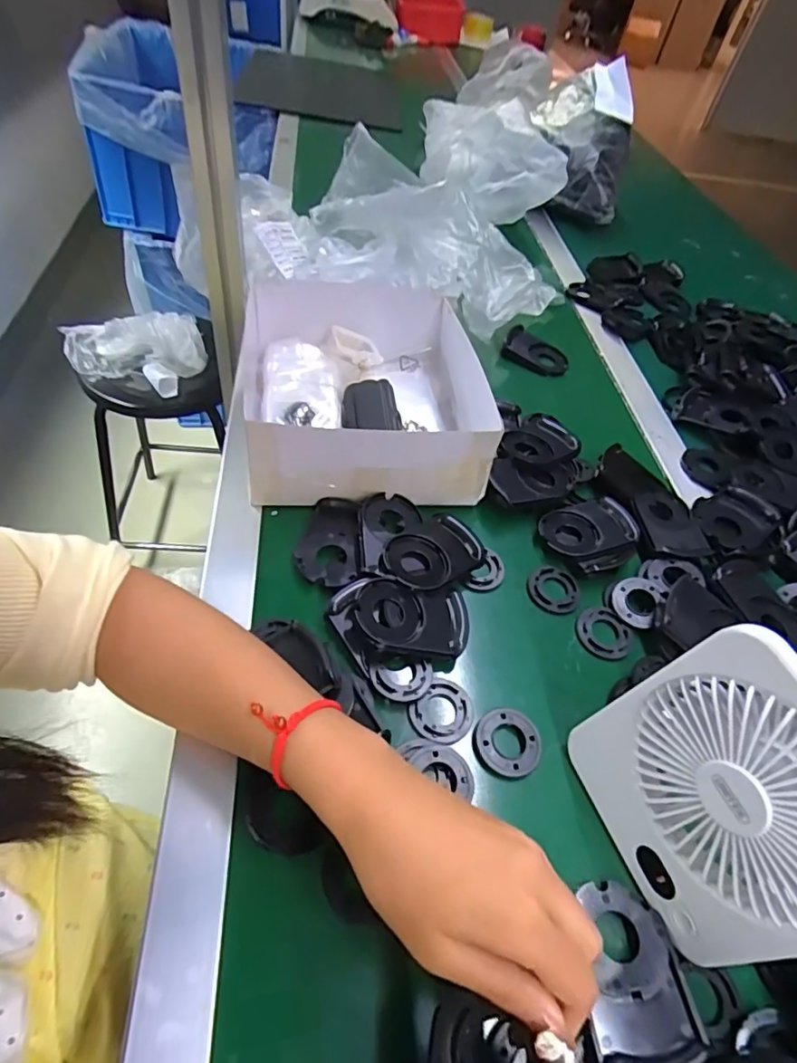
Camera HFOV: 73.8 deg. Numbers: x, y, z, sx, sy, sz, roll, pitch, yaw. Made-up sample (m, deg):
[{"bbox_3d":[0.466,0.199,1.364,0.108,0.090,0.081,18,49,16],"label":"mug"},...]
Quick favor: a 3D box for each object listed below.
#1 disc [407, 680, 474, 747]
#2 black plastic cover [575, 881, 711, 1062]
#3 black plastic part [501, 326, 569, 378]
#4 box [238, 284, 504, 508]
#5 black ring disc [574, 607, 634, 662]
[{"bbox_3d":[0.031,0.125,0.365,0.046,0.007,0.039,-35,65,-31],"label":"disc"},{"bbox_3d":[0.126,0.234,0.283,0.052,0.014,0.077,4,52,-7],"label":"black plastic cover"},{"bbox_3d":[0.174,-0.224,0.661,0.079,0.030,0.052,22,51,15],"label":"black plastic part"},{"bbox_3d":[-0.037,-0.136,0.497,0.210,0.083,0.234,-4,53,-13],"label":"box"},{"bbox_3d":[0.164,0.081,0.422,0.042,0.004,0.045,5,51,-6],"label":"black ring disc"}]

